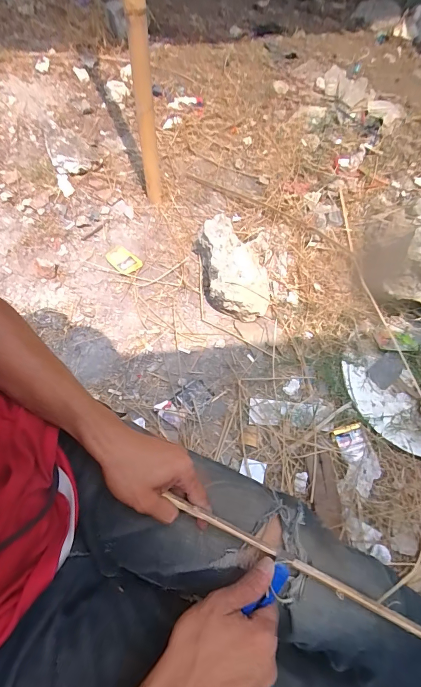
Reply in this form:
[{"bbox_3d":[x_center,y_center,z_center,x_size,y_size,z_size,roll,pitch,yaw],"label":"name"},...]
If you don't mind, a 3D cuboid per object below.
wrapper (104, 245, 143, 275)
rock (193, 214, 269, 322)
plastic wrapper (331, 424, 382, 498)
[{"bbox_3d":[-0.255,-0.242,1.004,0.103,0.007,0.066,36,70,14],"label":"wrapper"},{"bbox_3d":[0.061,-0.215,0.952,0.210,0.105,0.280,5,61,-2],"label":"rock"},{"bbox_3d":[0.321,0.253,0.755,0.088,0.024,0.147,4,66,1],"label":"plastic wrapper"}]

